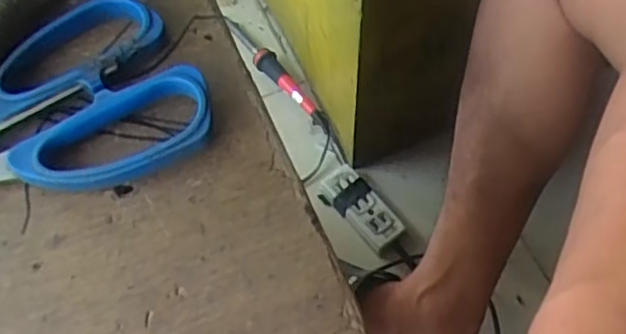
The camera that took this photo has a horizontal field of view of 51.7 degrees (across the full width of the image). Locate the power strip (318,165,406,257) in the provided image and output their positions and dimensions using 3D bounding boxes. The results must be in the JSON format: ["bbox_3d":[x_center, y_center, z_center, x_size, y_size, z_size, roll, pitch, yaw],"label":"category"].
[{"bbox_3d":[0.057,0.048,0.764,0.048,0.029,0.114,-38,67,-18],"label":"power strip"}]

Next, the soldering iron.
[{"bbox_3d":[-0.050,-0.130,0.861,0.032,0.031,0.232,-30,65,-15],"label":"soldering iron"}]

